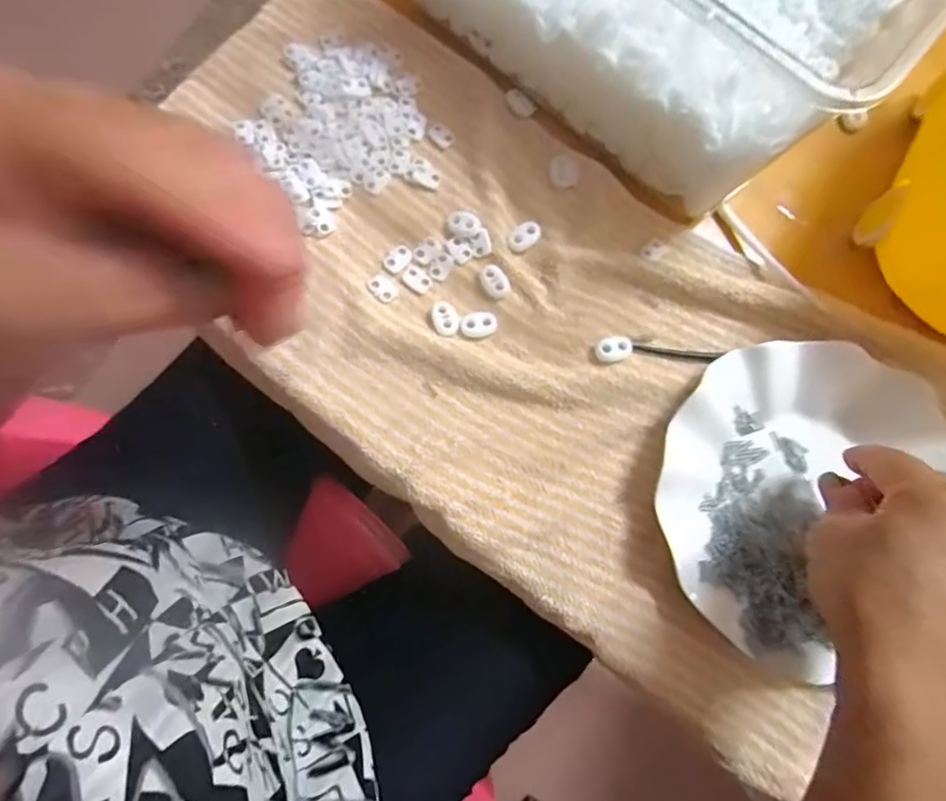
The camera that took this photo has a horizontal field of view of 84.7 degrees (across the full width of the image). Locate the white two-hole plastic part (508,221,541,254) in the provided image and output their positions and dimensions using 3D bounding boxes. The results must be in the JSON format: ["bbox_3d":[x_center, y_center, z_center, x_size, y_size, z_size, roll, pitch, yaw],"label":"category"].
[{"bbox_3d":[0.033,-0.106,0.336,0.023,0.005,0.013,-30,82,-6],"label":"white two-hole plastic part"}]

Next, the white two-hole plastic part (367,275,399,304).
[{"bbox_3d":[-0.057,-0.071,0.330,0.014,0.004,0.020,-43,84,-8],"label":"white two-hole plastic part"}]

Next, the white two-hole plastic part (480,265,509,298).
[{"bbox_3d":[0.014,-0.076,0.332,0.016,0.006,0.021,-28,82,-6],"label":"white two-hole plastic part"}]

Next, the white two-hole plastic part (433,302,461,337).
[{"bbox_3d":[-0.017,-0.050,0.327,0.016,0.009,0.021,-19,81,-5],"label":"white two-hole plastic part"}]

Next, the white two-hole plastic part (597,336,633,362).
[{"bbox_3d":[0.089,-0.032,0.325,0.023,0.007,0.015,-12,81,-4],"label":"white two-hole plastic part"}]

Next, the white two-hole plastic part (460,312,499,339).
[{"bbox_3d":[0.004,-0.047,0.327,0.023,0.005,0.015,-10,80,-3],"label":"white two-hole plastic part"}]

